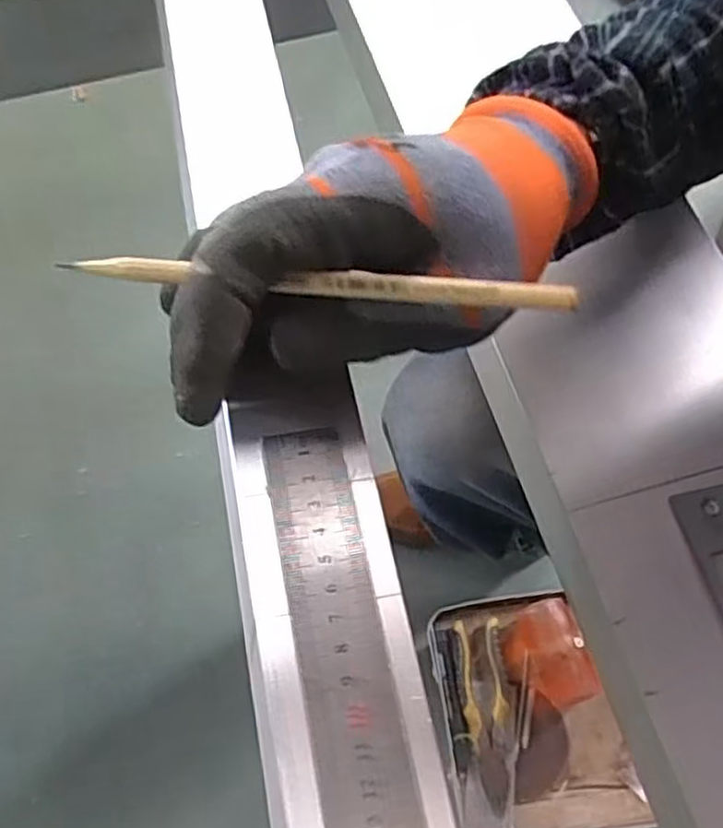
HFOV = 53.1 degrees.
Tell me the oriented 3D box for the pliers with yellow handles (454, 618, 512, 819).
[{"bbox_3d":[0.136,0.322,0.783,0.047,0.022,0.188,-4,65,-1],"label":"pliers with yellow handles"}]

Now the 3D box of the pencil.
[{"bbox_3d":[-0.016,-0.043,0.232,0.165,0.005,0.007,5,64,5],"label":"pencil"}]

